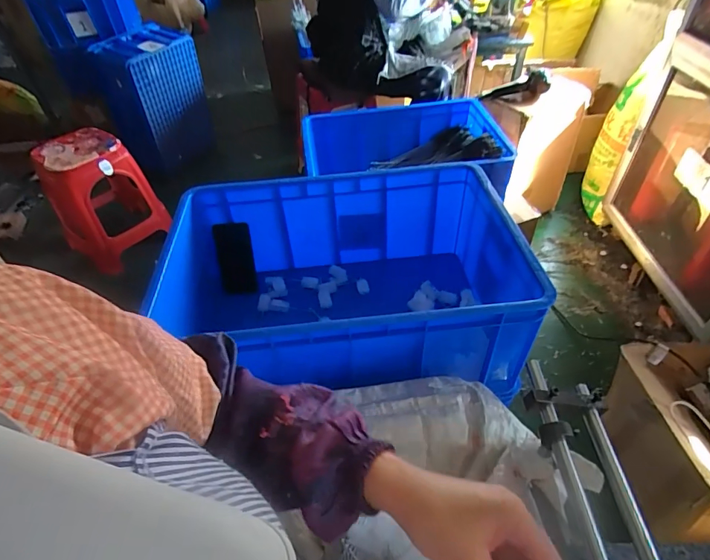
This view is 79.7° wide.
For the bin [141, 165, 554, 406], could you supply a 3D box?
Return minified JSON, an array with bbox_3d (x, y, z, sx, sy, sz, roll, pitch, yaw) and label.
[{"bbox_3d":[-0.043,0.014,0.806,0.637,0.251,0.432,-5,44,-1],"label":"bin"}]

